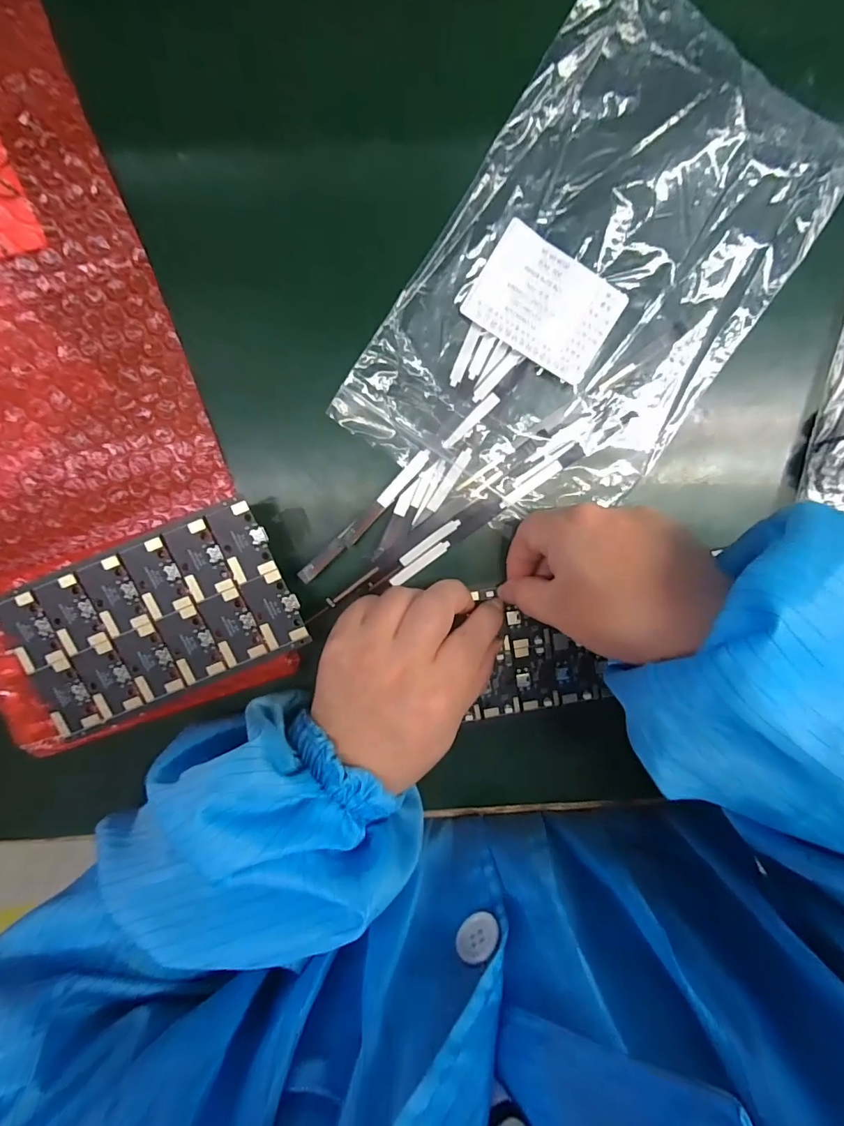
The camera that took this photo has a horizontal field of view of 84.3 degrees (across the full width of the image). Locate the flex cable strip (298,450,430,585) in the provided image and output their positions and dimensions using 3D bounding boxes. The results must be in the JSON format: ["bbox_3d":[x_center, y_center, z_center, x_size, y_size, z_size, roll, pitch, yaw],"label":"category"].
[{"bbox_3d":[-0.028,-0.023,0.242,0.089,0.013,0.009,-44,98,5],"label":"flex cable strip"}]

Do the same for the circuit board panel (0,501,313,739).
[{"bbox_3d":[-0.131,0.029,0.228,0.131,0.004,0.073,-22,99,1],"label":"circuit board panel"}]

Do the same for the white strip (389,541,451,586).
[{"bbox_3d":[-0.001,0.001,0.253,0.038,0.004,0.007,-36,115,-2],"label":"white strip"}]

